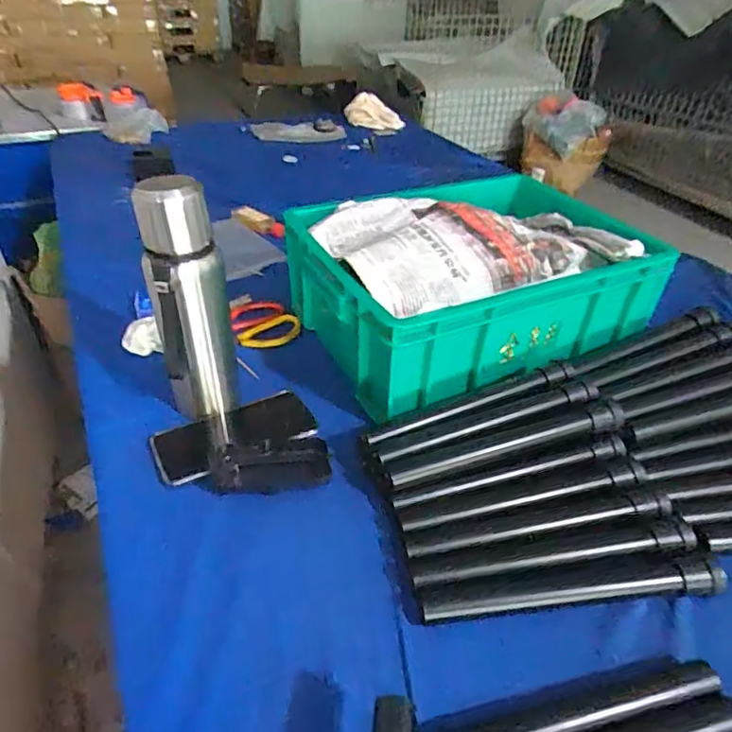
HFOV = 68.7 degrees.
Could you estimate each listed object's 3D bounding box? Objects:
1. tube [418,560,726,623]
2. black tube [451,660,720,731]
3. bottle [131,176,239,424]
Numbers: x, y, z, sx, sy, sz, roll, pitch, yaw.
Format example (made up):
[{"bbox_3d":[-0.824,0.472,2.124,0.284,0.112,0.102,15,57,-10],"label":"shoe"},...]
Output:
[{"bbox_3d":[0.165,0.180,0.429,0.241,0.019,0.025,-3,38,-5],"label":"tube"},{"bbox_3d":[0.139,0.238,0.364,0.218,0.017,0.022,-8,39,-11],"label":"black tube"},{"bbox_3d":[-0.170,-0.057,0.521,0.070,0.229,0.067,-10,39,-16],"label":"bottle"}]

